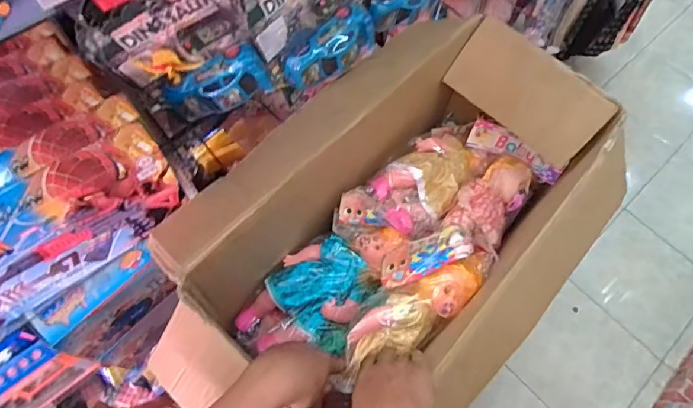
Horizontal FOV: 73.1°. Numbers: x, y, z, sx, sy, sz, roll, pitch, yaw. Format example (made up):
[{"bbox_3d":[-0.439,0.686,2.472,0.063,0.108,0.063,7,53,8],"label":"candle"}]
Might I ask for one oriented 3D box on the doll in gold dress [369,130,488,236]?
[{"bbox_3d":[0.157,-0.054,0.849,0.135,0.063,0.268,40,54,15],"label":"doll in gold dress"}]

